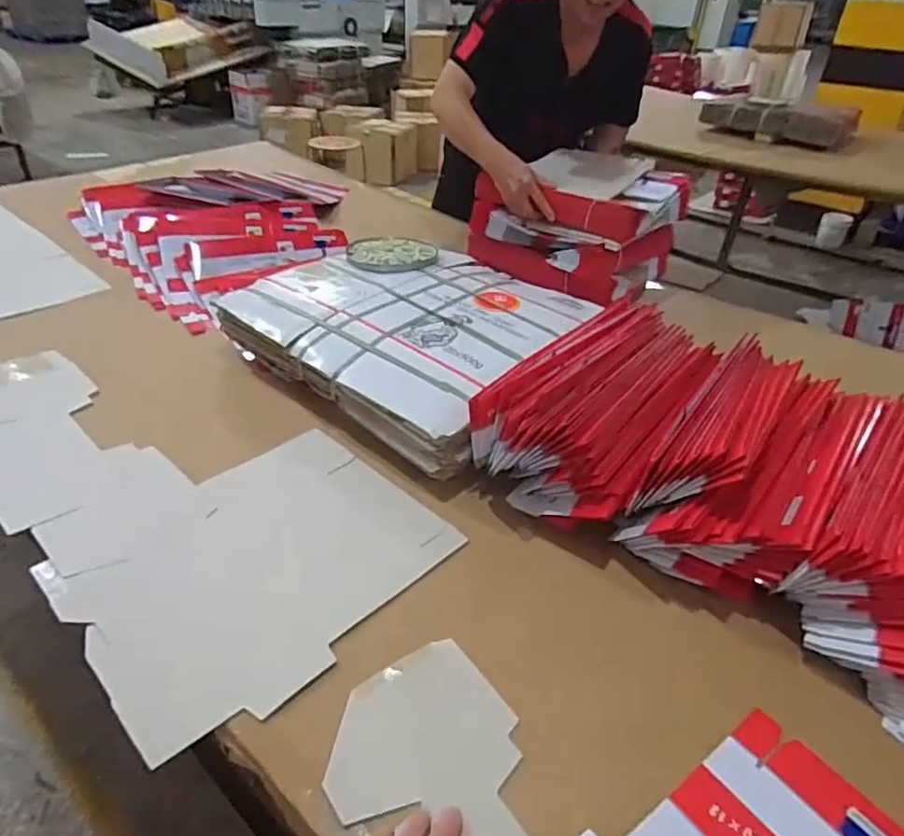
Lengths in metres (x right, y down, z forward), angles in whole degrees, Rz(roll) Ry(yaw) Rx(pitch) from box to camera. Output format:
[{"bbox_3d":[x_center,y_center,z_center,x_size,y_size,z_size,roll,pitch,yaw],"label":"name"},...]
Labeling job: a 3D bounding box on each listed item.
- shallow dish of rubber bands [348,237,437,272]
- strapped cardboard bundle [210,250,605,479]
[{"bbox_3d":[-0.109,-0.303,1.119,0.162,0.017,0.128,-6,37,-9],"label":"shallow dish of rubber bands"},{"bbox_3d":[-0.052,-0.144,1.006,0.503,0.102,0.428,30,46,33],"label":"strapped cardboard bundle"}]

